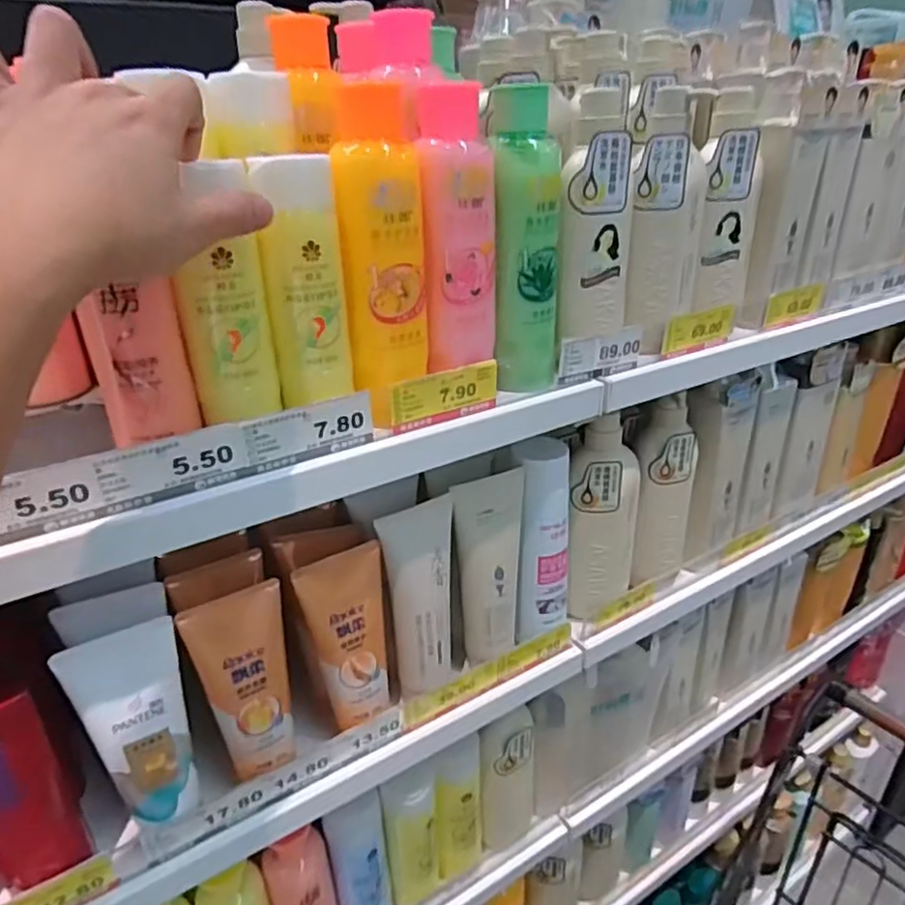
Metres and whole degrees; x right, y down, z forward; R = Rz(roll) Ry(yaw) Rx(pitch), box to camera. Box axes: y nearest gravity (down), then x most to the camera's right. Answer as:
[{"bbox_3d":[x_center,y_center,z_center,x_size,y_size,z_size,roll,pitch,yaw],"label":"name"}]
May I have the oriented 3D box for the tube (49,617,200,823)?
[{"bbox_3d":[-0.225,0.202,0.470,0.070,0.155,0.037,-19,31,-29],"label":"tube"}]

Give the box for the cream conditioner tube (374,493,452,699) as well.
[{"bbox_3d":[-0.024,0.129,0.572,0.068,0.170,0.033,-22,33,-34],"label":"cream conditioner tube"}]

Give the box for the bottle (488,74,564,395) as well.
[{"bbox_3d":[0.057,-0.156,0.492,0.048,0.213,0.044,4,27,11],"label":"bottle"}]

